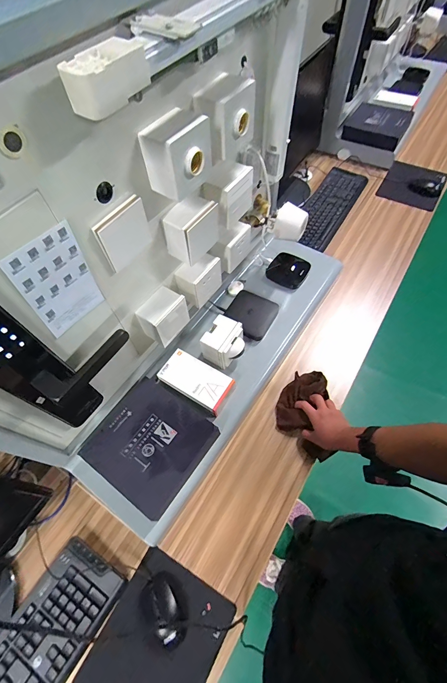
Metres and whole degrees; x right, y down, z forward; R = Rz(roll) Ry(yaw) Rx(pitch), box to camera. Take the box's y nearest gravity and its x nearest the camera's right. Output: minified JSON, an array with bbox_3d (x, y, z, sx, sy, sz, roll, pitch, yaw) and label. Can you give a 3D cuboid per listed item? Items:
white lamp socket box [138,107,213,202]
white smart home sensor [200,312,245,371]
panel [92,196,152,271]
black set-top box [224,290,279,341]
[{"bbox_3d":[-0.062,-0.271,0.453,0.062,0.087,0.091,33,67,20],"label":"white lamp socket box"},{"bbox_3d":[0.005,0.009,0.720,0.084,0.089,0.089,28,66,18],"label":"white smart home sensor"},{"bbox_3d":[-0.148,-0.160,0.474,0.012,0.083,0.087,30,66,18],"label":"panel"},{"bbox_3d":[0.068,-0.070,0.800,0.118,0.018,0.118,25,65,16],"label":"black set-top box"}]

